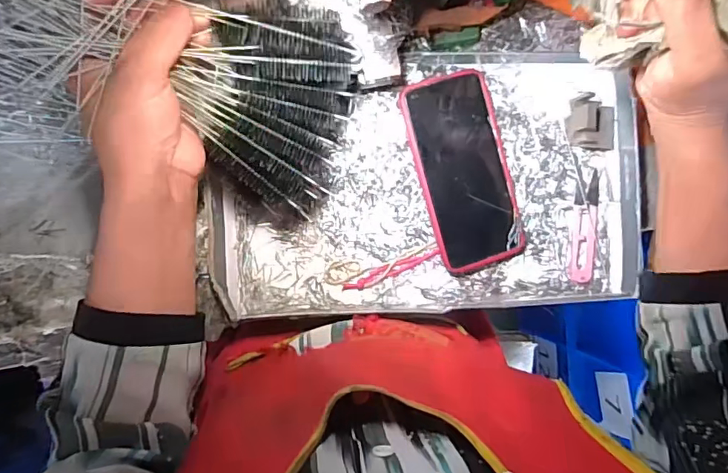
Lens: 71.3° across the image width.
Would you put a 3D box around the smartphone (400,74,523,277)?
[{"bbox_3d":[0.087,-0.054,0.429,0.078,0.010,0.161,-18,97,-11],"label":"smartphone"}]

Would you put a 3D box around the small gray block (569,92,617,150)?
[{"bbox_3d":[0.206,-0.102,0.446,0.045,0.029,0.043,4,89,-6],"label":"small gray block"}]

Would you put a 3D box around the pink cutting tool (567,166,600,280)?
[{"bbox_3d":[0.202,-0.008,0.461,0.024,0.004,0.098,6,89,-6],"label":"pink cutting tool"}]

